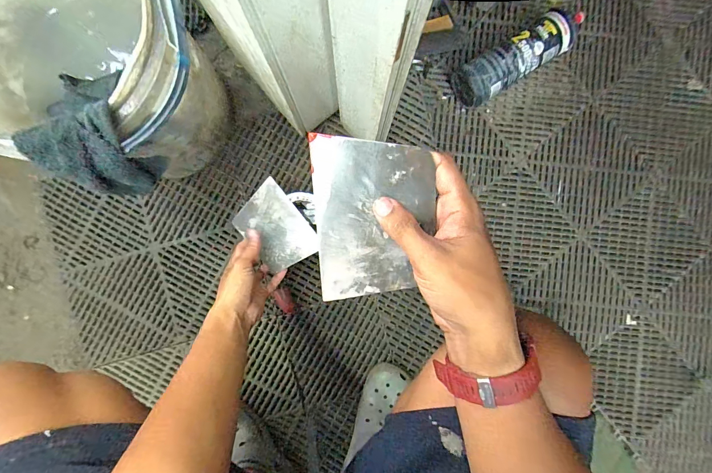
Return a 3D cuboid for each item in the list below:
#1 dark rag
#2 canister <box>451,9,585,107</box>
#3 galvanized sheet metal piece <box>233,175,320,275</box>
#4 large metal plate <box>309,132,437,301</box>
[{"bbox_3d":[-0.306,-0.116,0.404,0.096,0.110,0.118,11,89,-1],"label":"dark rag"},{"bbox_3d":[0.318,-0.346,0.662,0.265,0.087,0.088,-28,90,-1],"label":"canister"},{"bbox_3d":[-0.134,-0.011,0.568,0.098,0.004,0.135,-39,94,2],"label":"galvanized sheet metal piece"},{"bbox_3d":[0.015,-0.013,0.285,0.096,0.004,0.136,-1,105,8],"label":"large metal plate"}]

